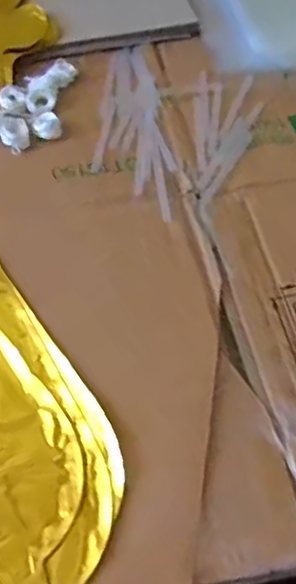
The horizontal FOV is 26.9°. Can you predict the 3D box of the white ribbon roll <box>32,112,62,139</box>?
[{"bbox_3d":[-0.075,-0.124,0.458,0.021,0.010,0.019,-9,58,-7],"label":"white ribbon roll"}]

